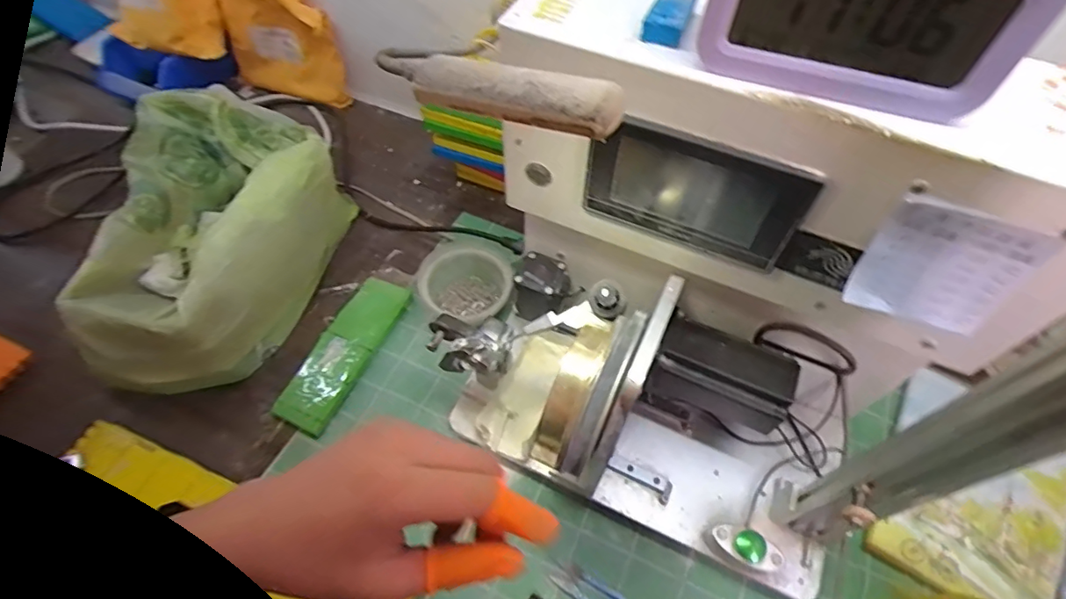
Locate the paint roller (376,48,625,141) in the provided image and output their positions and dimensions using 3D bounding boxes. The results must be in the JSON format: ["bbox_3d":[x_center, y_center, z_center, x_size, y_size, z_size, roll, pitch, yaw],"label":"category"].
[{"bbox_3d":[-0.021,-0.092,0.229,0.121,0.025,0.024,23,59,12],"label":"paint roller"}]

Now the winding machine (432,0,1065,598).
[{"bbox_3d":[0.115,0.019,0.388,0.339,0.332,0.220,18,58,10],"label":"winding machine"}]

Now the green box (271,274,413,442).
[{"bbox_3d":[-0.198,0.052,0.568,0.059,0.020,0.179,20,58,11],"label":"green box"}]

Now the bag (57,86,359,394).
[{"bbox_3d":[-0.325,-0.068,0.578,0.204,0.131,0.309,-3,57,-4],"label":"bag"}]

